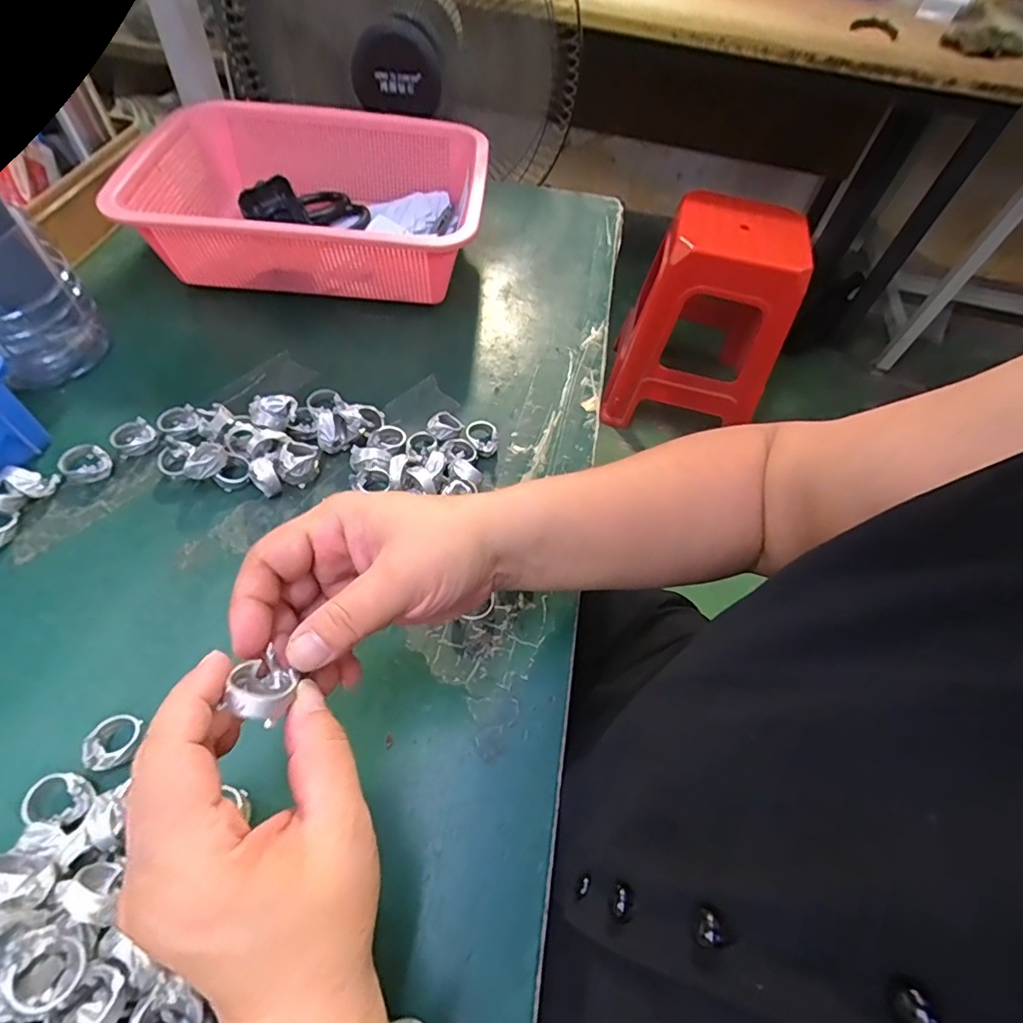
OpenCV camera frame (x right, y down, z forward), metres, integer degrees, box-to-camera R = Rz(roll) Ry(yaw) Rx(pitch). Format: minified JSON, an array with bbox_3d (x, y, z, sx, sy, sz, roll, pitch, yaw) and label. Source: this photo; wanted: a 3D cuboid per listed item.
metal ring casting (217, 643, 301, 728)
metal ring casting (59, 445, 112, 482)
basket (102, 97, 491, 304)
[{"bbox_3d":[-0.094,0.066,0.202,0.024,0.021,0.024,2,56,-3],"label":"metal ring casting"},{"bbox_3d":[-0.293,-0.032,0.371,0.027,0.014,0.027,35,60,18],"label":"metal ring casting"},{"bbox_3d":[-0.174,-0.285,0.509,0.291,0.094,0.202,4,56,-2],"label":"basket"}]

